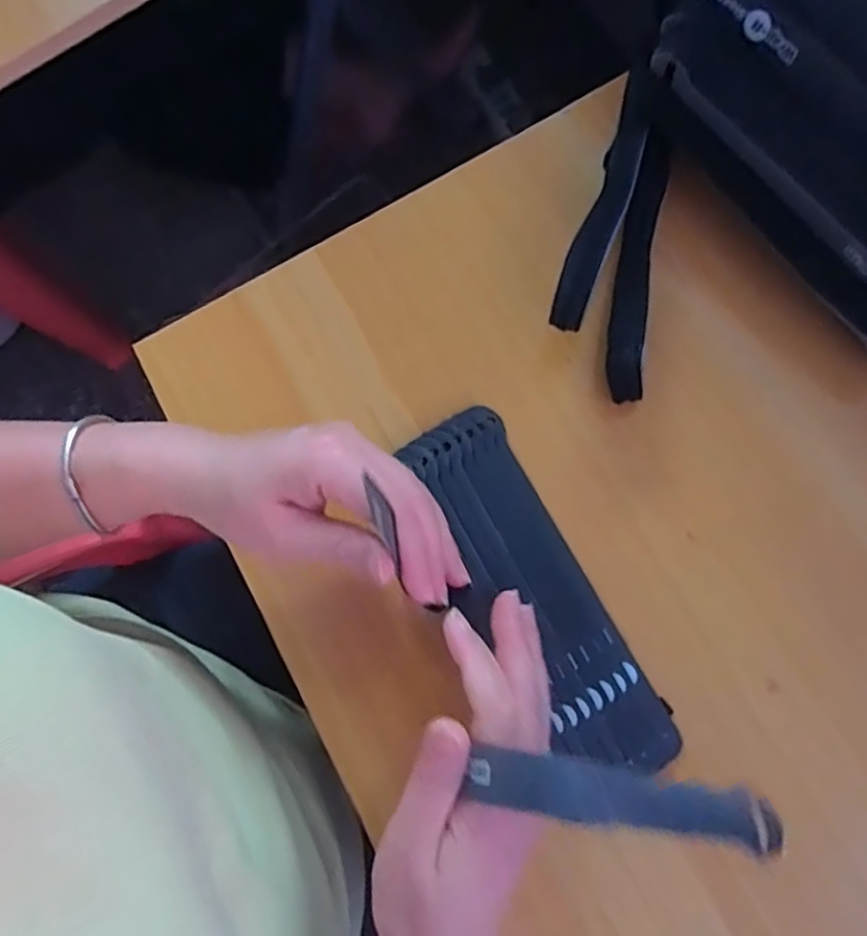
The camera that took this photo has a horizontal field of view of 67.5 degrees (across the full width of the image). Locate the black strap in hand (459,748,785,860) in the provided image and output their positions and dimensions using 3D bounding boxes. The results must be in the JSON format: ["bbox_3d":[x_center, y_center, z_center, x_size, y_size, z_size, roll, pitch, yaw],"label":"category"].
[{"bbox_3d":[0.079,0.126,0.246,0.130,0.024,0.022,17,77,-14],"label":"black strap in hand"}]

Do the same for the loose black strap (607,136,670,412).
[{"bbox_3d":[0.113,-0.114,0.359,0.021,0.014,0.155,9,78,8],"label":"loose black strap"}]

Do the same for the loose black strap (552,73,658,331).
[{"bbox_3d":[0.094,-0.143,0.351,0.020,0.022,0.156,19,79,10],"label":"loose black strap"}]

